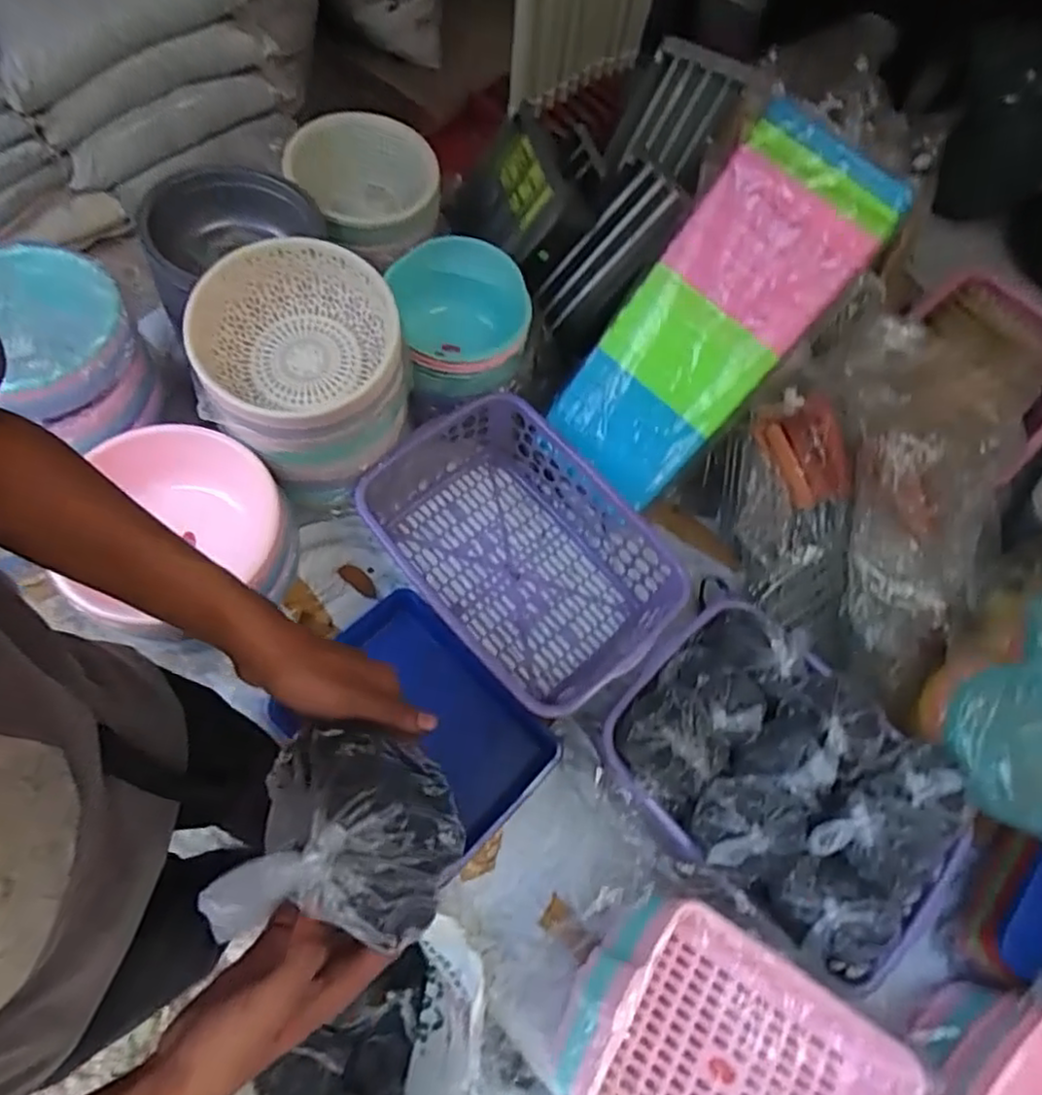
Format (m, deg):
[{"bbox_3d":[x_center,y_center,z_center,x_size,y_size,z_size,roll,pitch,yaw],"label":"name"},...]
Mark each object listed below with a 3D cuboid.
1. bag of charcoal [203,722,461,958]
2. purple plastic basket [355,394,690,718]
[{"bbox_3d":[-0.101,0.168,0.413,0.122,0.065,0.114,9,70,2],"label":"bag of charcoal"},{"bbox_3d":[0.000,0.015,1.074,0.321,0.160,0.456,-41,78,-21],"label":"purple plastic basket"}]

